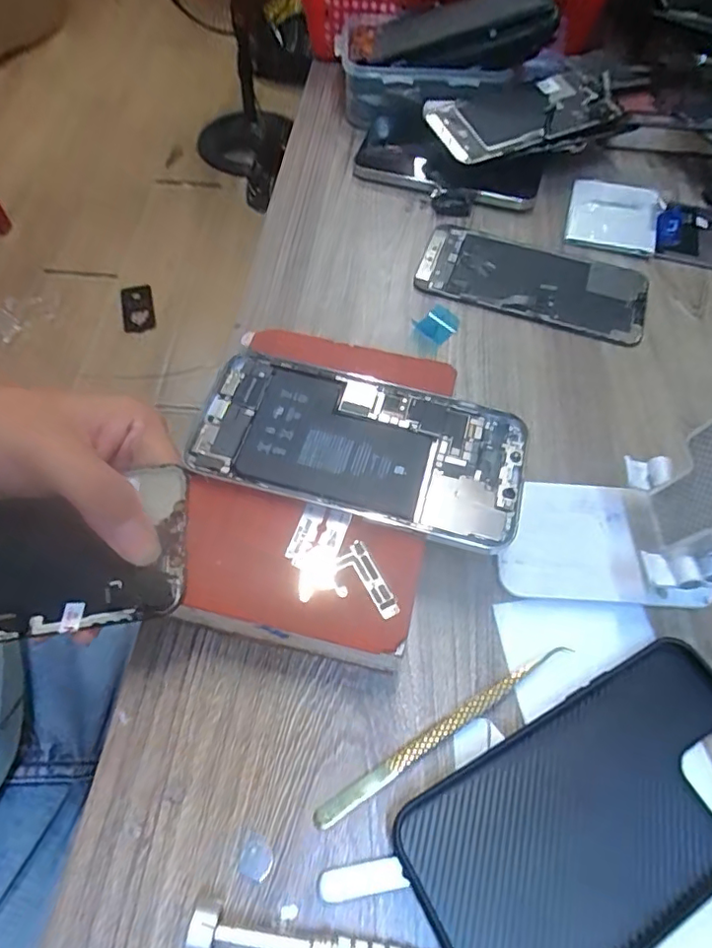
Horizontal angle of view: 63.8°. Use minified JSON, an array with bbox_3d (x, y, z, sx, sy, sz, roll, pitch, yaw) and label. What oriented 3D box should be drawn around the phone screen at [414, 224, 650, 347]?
[{"bbox_3d":[0.123,-0.138,0.397,0.154,0.010,0.074,17,61,8],"label":"phone screen"}]

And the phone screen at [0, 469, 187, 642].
[{"bbox_3d":[-0.153,0.038,0.256,0.153,0.007,0.074,-6,60,4],"label":"phone screen"}]

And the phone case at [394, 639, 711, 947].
[{"bbox_3d":[0.101,0.140,0.235,0.160,0.014,0.083,-25,64,-16],"label":"phone case"}]

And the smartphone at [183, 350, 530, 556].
[{"bbox_3d":[0.001,-0.015,0.279,0.158,0.005,0.075,15,60,7],"label":"smartphone"}]

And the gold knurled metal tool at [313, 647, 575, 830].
[{"bbox_3d":[0.040,0.113,0.253,0.133,0.008,0.008,-27,65,-17],"label":"gold knurled metal tool"}]

